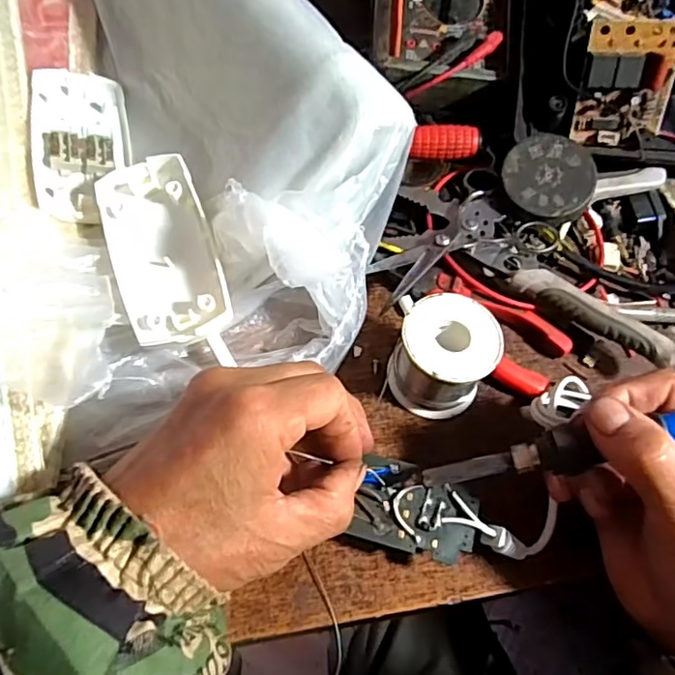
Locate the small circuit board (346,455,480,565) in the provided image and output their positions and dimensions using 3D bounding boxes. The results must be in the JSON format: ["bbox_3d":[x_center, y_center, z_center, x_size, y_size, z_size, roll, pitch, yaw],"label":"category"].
[{"bbox_3d":[0.039,0.081,0.279,0.056,0.012,0.041,14,62,9],"label":"small circuit board"}]

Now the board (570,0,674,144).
[{"bbox_3d":[0.189,-0.197,0.384,0.061,0.048,0.132,-5,96,-6],"label":"board"}]

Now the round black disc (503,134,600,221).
[{"bbox_3d":[0.133,-0.101,0.369,0.054,0.006,0.057,-2,76,6],"label":"round black disc"}]

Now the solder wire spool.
[{"bbox_3d":[0.058,0.012,0.320,0.051,0.050,0.050,1,59,-2],"label":"solder wire spool"}]

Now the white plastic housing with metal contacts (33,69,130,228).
[{"bbox_3d":[-0.153,-0.118,0.350,0.050,0.023,0.114,-11,61,-9],"label":"white plastic housing with metal contacts"}]

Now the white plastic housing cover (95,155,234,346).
[{"bbox_3d":[-0.093,-0.048,0.314,0.052,0.027,0.109,-17,62,-13],"label":"white plastic housing cover"}]

